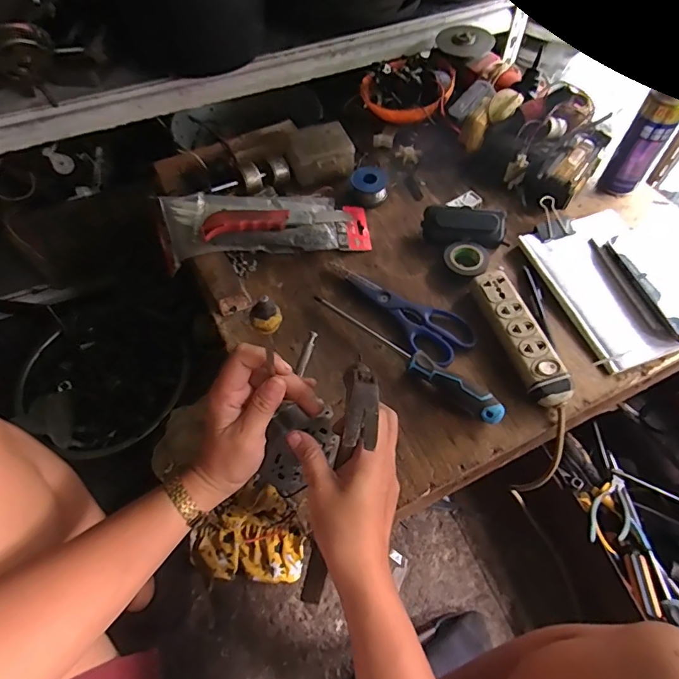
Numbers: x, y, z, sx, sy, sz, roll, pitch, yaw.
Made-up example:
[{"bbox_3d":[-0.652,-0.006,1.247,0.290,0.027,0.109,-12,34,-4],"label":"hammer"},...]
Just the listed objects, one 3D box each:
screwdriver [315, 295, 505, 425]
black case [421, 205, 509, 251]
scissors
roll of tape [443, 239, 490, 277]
[{"bbox_3d":[0.070,0.015,0.515,0.255,0.033,0.024,35,67,20],"label":"screwdriver"},{"bbox_3d":[0.171,-0.153,0.610,0.111,0.034,0.049,3,60,4],"label":"black case"},{"bbox_3d":[0.073,-0.048,0.565,0.208,0.012,0.067,40,68,22],"label":"scissors"},{"bbox_3d":[0.167,-0.106,0.588,0.056,0.019,0.057,-1,60,1],"label":"roll of tape"}]

